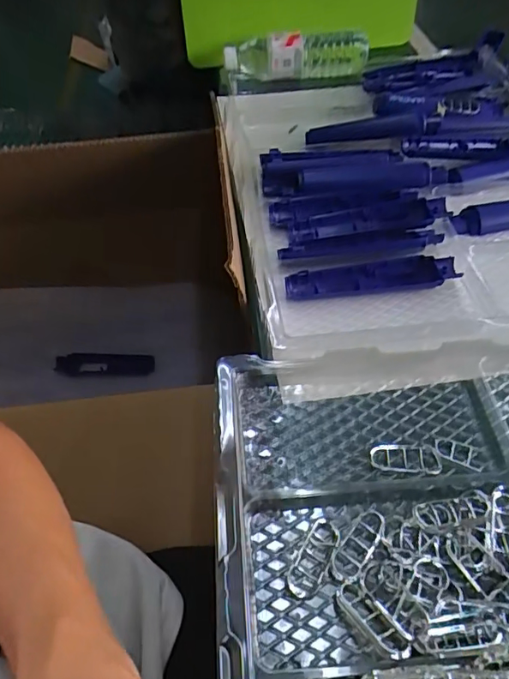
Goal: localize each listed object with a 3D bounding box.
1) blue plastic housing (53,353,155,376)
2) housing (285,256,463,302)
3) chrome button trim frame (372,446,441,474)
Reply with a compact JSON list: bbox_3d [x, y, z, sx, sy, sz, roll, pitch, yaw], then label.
[{"bbox_3d":[-0.258,0.044,0.857,0.166,0.015,0.041,-2,76,-1],"label":"blue plastic housing"},{"bbox_3d":[0.112,-0.061,0.481,0.164,0.017,0.033,-4,51,-2],"label":"housing"},{"bbox_3d":[0.114,0.089,0.372,0.051,0.005,0.024,4,51,4],"label":"chrome button trim frame"}]

